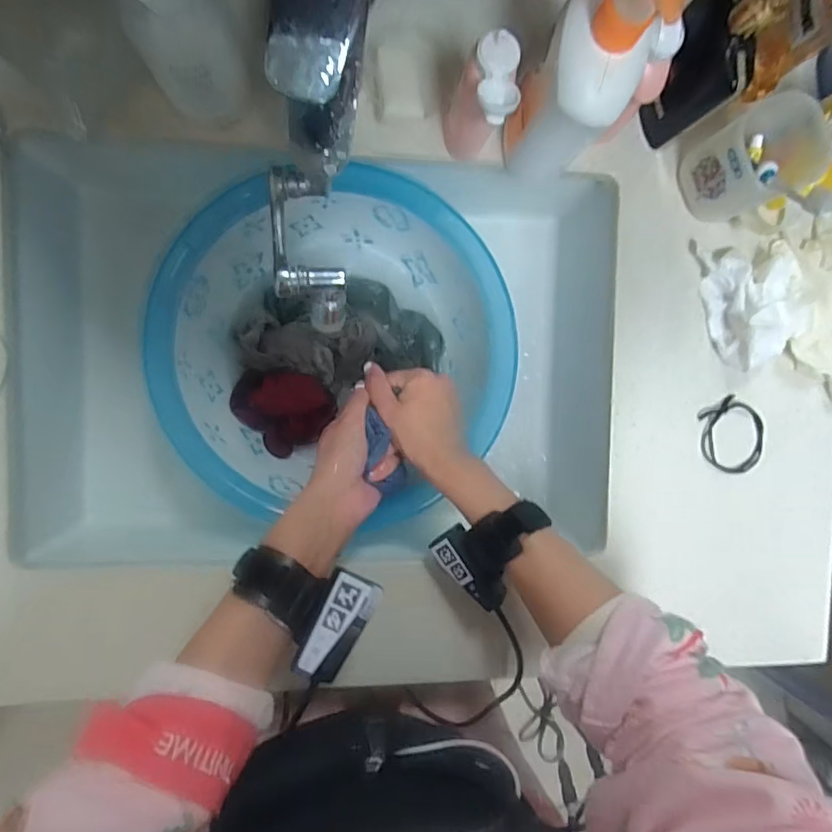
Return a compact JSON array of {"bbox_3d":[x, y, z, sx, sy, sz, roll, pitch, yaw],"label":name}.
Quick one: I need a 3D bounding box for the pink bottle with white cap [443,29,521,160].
[{"bbox_3d":[0.044,-0.225,0.401,0.039,0.110,0.053,14,93,-8],"label":"pink bottle with white cap"}]

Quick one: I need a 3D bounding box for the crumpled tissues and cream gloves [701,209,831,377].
[{"bbox_3d":[0.337,-0.111,0.477,0.149,0.041,0.153,7,94,-8],"label":"crumpled tissues and cream gloves"}]

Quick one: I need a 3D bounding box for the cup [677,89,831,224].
[{"bbox_3d":[0.272,-0.207,0.443,0.072,0.079,0.070,-1,95,-7],"label":"cup"}]

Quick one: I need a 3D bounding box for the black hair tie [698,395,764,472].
[{"bbox_3d":[0.292,0.018,0.500,0.063,0.007,0.068,-1,95,-7],"label":"black hair tie"}]

